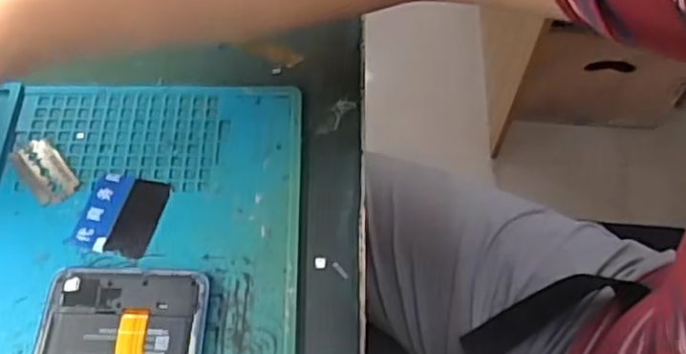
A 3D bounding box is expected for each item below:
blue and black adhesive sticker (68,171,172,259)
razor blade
[{"bbox_3d":[-0.115,0.019,0.353,0.037,0.004,0.045,16,59,-3],"label":"blue and black adhesive sticker"},{"bbox_3d":[-0.159,-0.004,0.362,0.021,0.004,0.042,-34,67,-21],"label":"razor blade"}]

